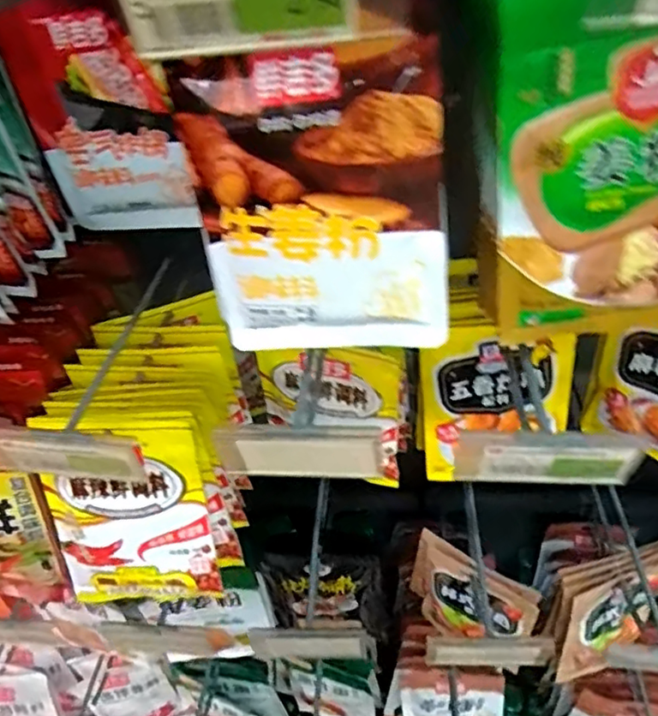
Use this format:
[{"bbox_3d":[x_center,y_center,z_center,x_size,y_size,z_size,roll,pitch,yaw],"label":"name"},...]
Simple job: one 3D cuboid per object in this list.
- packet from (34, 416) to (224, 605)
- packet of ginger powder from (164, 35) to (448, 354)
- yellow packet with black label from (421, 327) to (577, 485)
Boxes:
[{"bbox_3d":[-0.148,0.119,0.444,0.121,0.146,0.009,-7,20,7],"label":"packet"},{"bbox_3d":[-0.005,-0.072,0.307,0.124,0.148,0.027,1,41,10],"label":"packet of ginger powder"},{"bbox_3d":[0.136,0.039,0.495,0.114,0.141,0.024,-4,40,5],"label":"yellow packet with black label"}]

